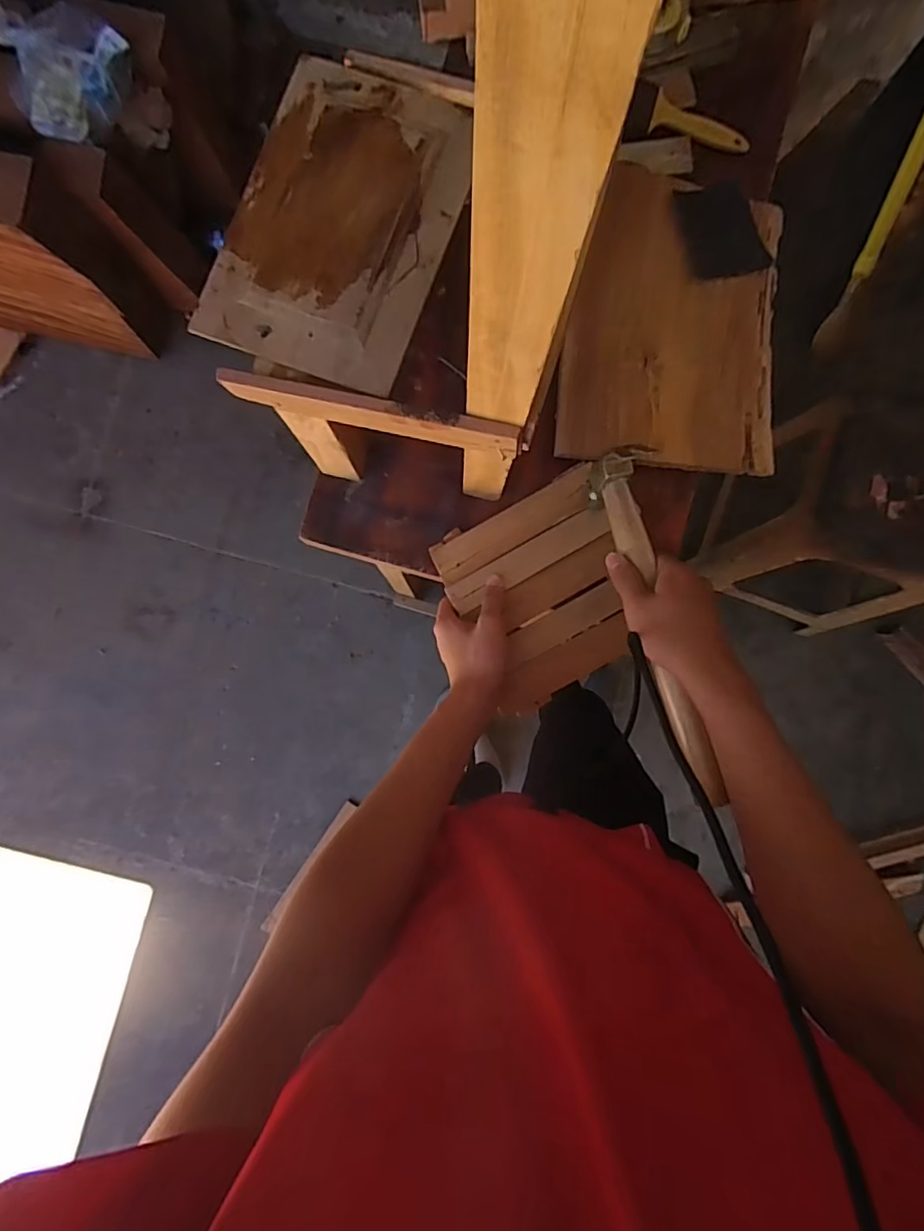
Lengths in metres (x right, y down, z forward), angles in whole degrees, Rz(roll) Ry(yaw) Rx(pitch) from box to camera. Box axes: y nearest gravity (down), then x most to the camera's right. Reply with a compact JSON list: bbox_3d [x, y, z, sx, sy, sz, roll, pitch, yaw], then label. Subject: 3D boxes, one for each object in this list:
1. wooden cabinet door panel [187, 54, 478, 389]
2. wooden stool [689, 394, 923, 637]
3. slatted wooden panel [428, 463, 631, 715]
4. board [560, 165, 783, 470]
[{"bbox_3d":[-0.084,-0.276,0.398,0.152,0.015,0.213,21,90,6],"label":"wooden cabinet door panel"},{"bbox_3d":[0.630,-0.167,0.978,0.290,0.342,0.284,24,86,1],"label":"wooden stool"},{"bbox_3d":[0.086,-0.025,0.585,0.174,0.023,0.197,-27,86,4],"label":"slatted wooden panel"},{"bbox_3d":[0.223,-0.309,0.602,0.228,0.015,0.300,4,88,-6],"label":"board"}]

